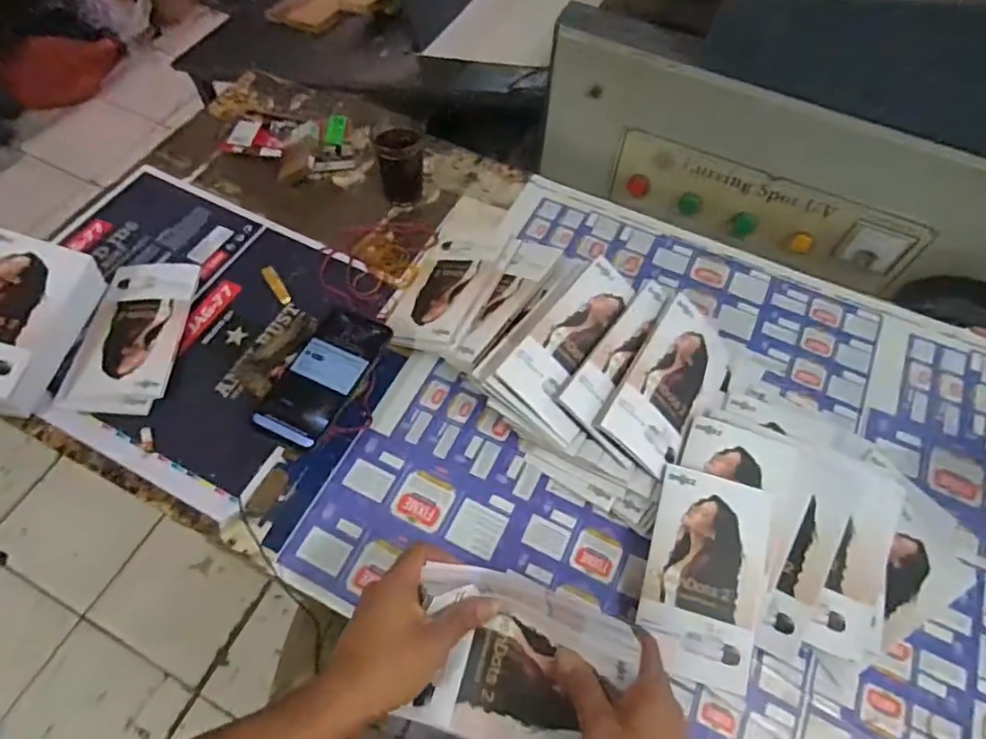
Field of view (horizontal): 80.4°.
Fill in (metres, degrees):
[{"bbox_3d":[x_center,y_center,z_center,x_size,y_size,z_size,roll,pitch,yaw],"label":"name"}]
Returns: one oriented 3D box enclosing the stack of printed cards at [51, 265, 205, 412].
[{"bbox_3d":[-0.403,-0.043,0.658,0.108,0.024,0.196,3,61,0],"label":"stack of printed cards"}]

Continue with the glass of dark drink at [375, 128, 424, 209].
[{"bbox_3d":[-0.118,-0.263,0.756,0.059,0.091,0.050,-7,62,-6],"label":"glass of dark drink"}]

